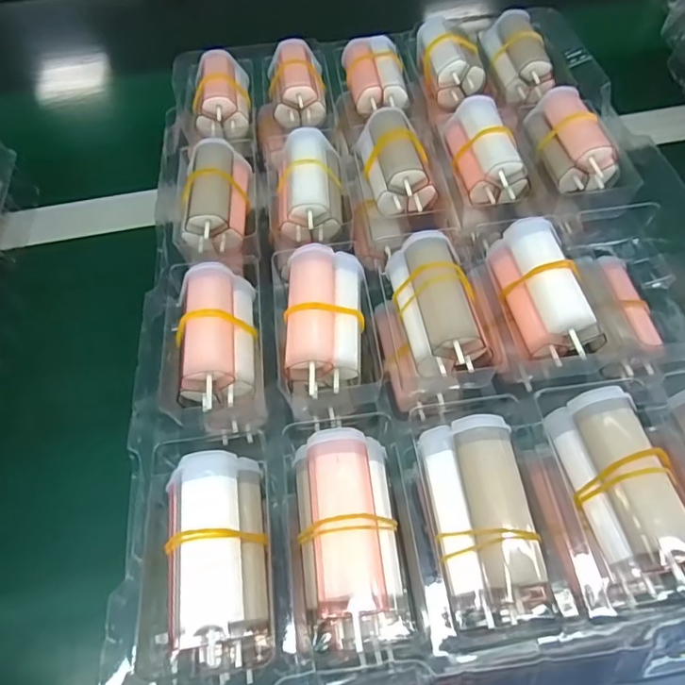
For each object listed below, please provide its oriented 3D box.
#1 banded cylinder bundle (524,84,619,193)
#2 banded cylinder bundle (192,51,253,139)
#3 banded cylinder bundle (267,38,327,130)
[{"bbox_3d":[0.134,-0.119,0.305,0.036,0.024,0.065,-4,56,2],"label":"banded cylinder bundle"},{"bbox_3d":[-0.082,-0.170,0.359,0.033,0.026,0.065,-7,56,0],"label":"banded cylinder bundle"},{"bbox_3d":[-0.032,-0.180,0.359,0.036,0.024,0.070,-7,70,0],"label":"banded cylinder bundle"}]

